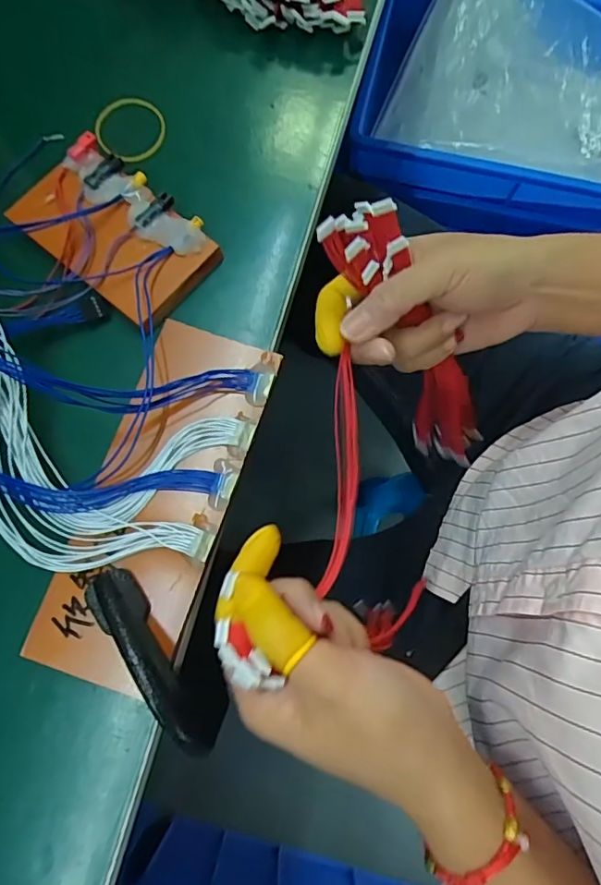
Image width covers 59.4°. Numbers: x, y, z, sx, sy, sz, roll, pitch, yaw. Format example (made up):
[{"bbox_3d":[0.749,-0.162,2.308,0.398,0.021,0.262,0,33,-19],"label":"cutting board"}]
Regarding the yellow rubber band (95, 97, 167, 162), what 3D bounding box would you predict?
[{"bbox_3d":[-0.116,-0.210,0.358,0.047,0.008,0.056,-10,73,-2],"label":"yellow rubber band"}]

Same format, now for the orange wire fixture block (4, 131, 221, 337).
[{"bbox_3d":[-0.114,-0.131,0.326,0.123,0.021,0.073,40,78,9],"label":"orange wire fixture block"}]

